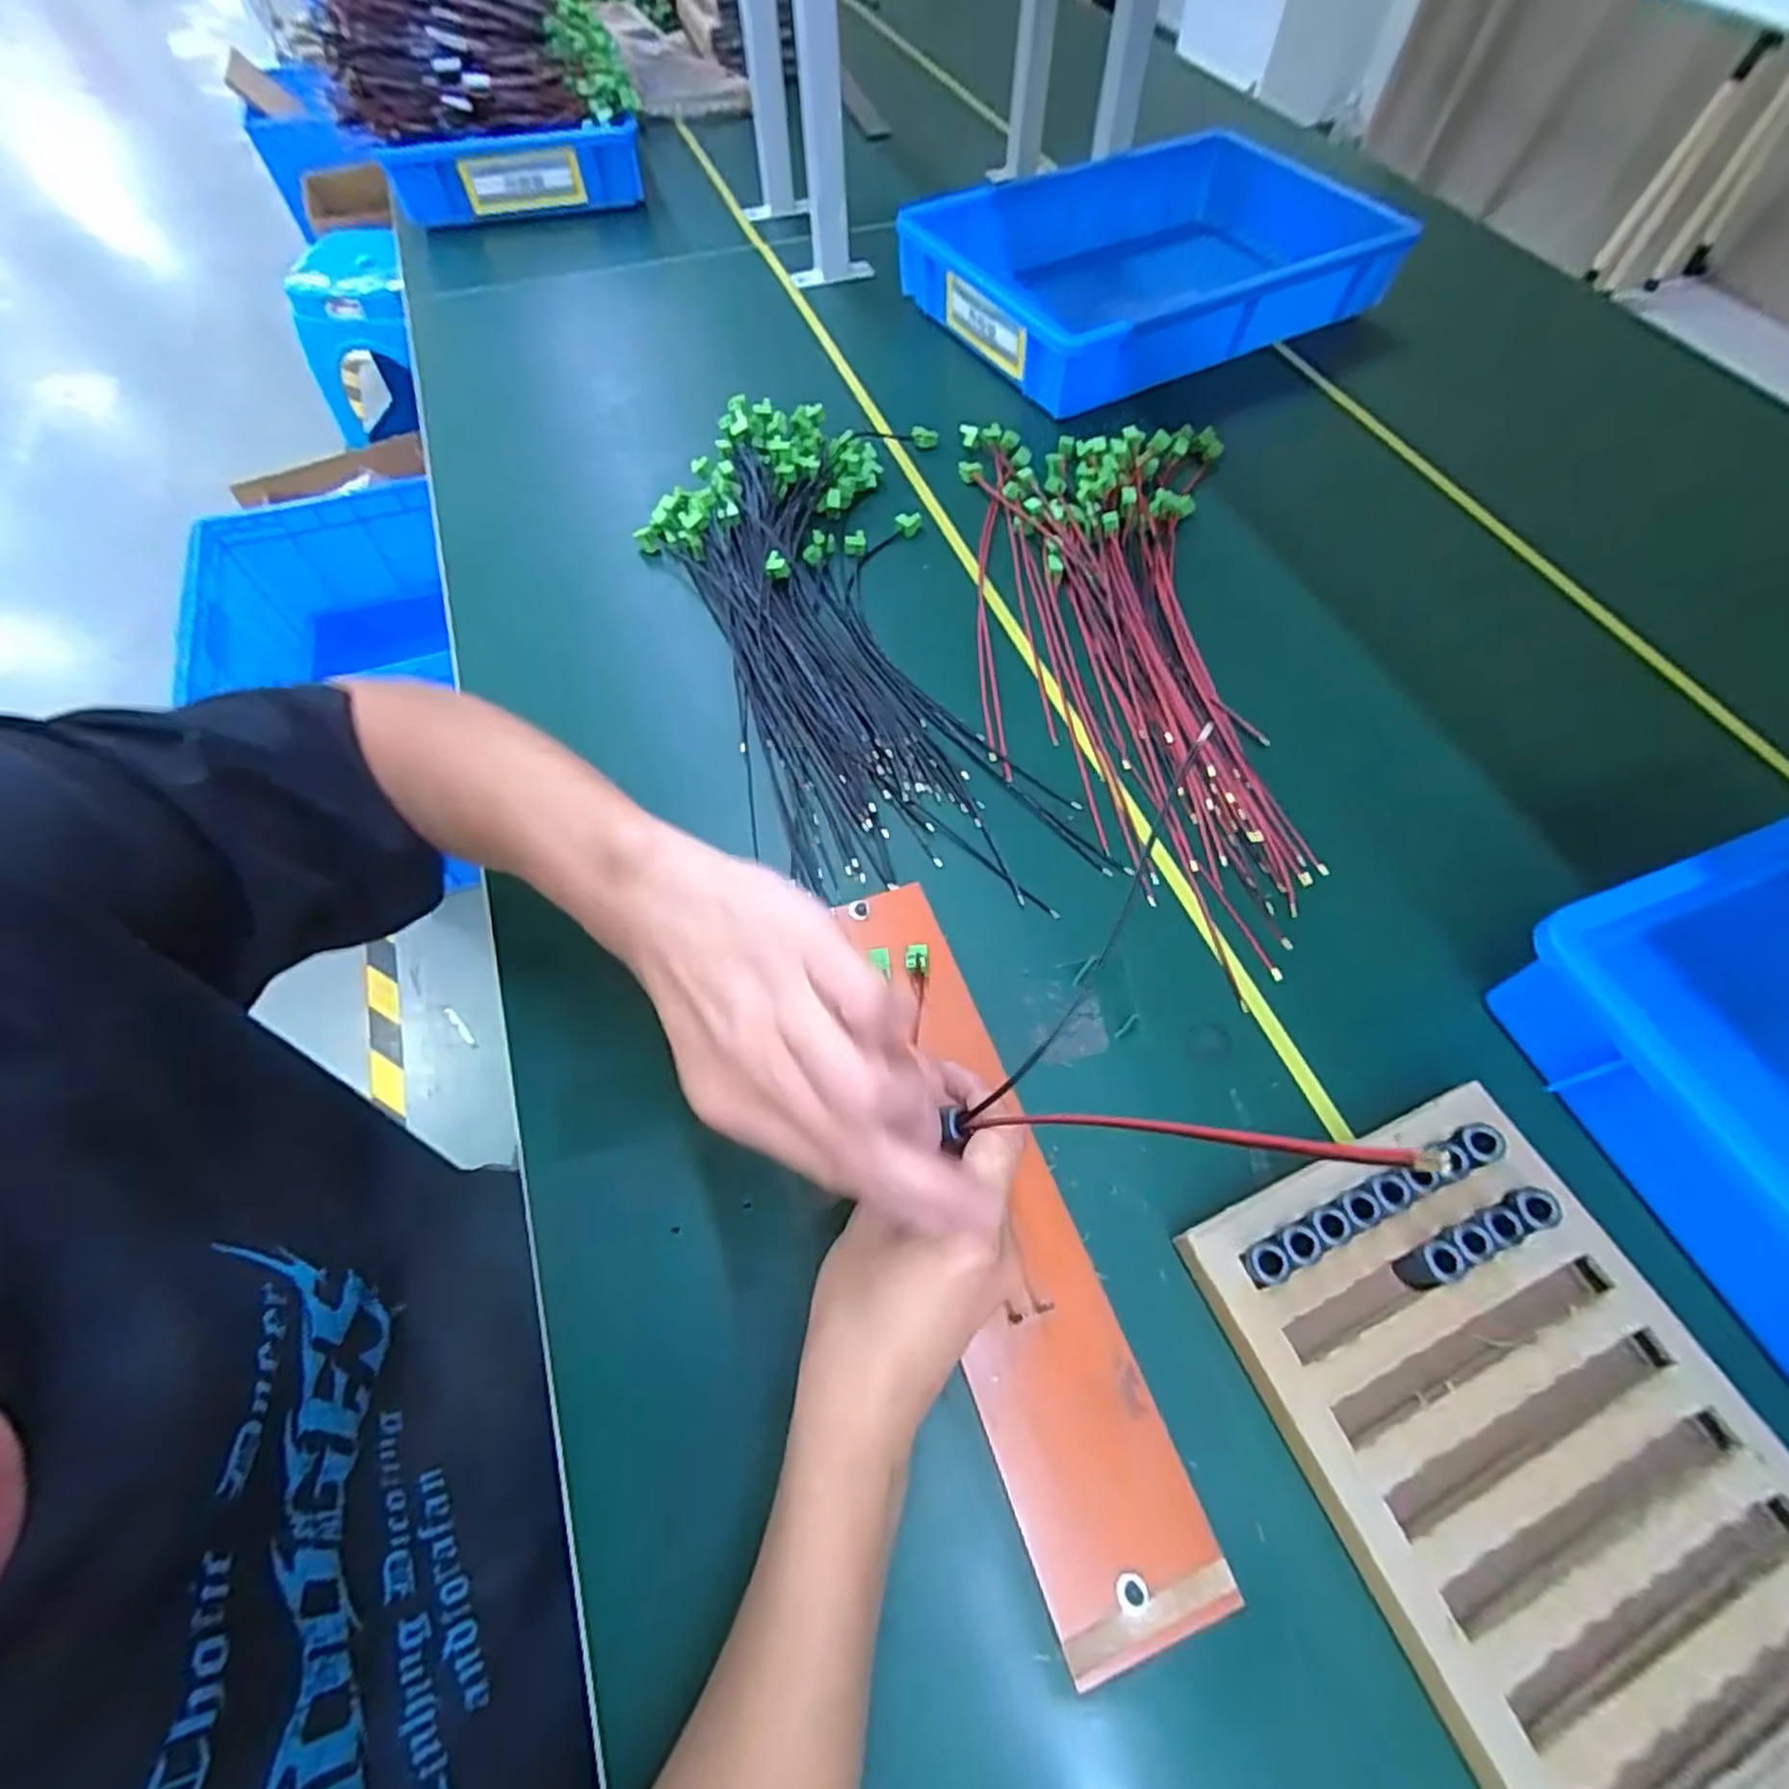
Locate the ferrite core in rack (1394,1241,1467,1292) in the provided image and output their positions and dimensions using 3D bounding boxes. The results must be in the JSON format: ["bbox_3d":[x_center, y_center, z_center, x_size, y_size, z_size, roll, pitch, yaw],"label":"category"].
[{"bbox_3d":[0.241,0.169,0.349,0.019,0.025,0.017,-7,61,-5],"label":"ferrite core in rack"}]

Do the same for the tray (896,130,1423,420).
[{"bbox_3d":[0.276,-0.664,0.813,0.500,0.087,0.305,-25,63,-13],"label":"tray"}]

